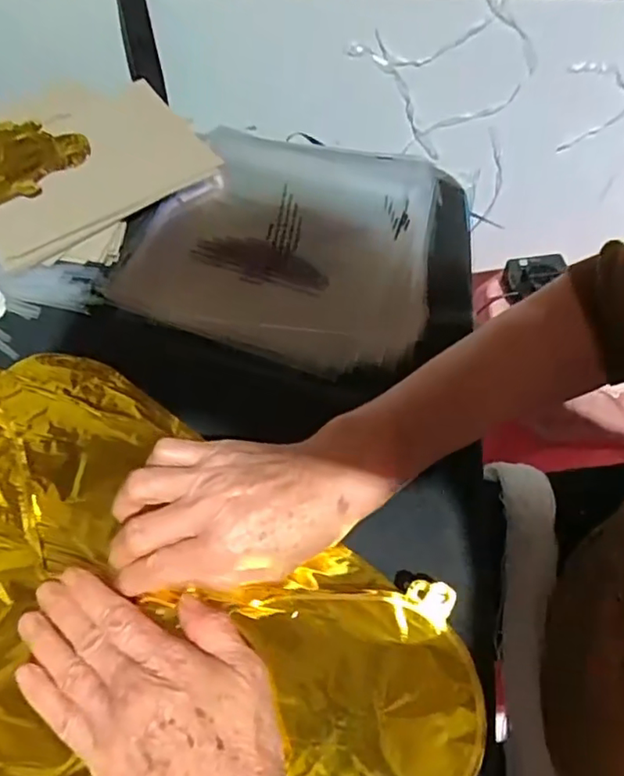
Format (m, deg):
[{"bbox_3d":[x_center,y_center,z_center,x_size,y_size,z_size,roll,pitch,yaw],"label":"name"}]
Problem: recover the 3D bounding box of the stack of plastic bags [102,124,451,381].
[{"bbox_3d":[-0.019,-0.129,0.492,0.238,0.019,0.227,15,61,8],"label":"stack of plastic bags"}]

